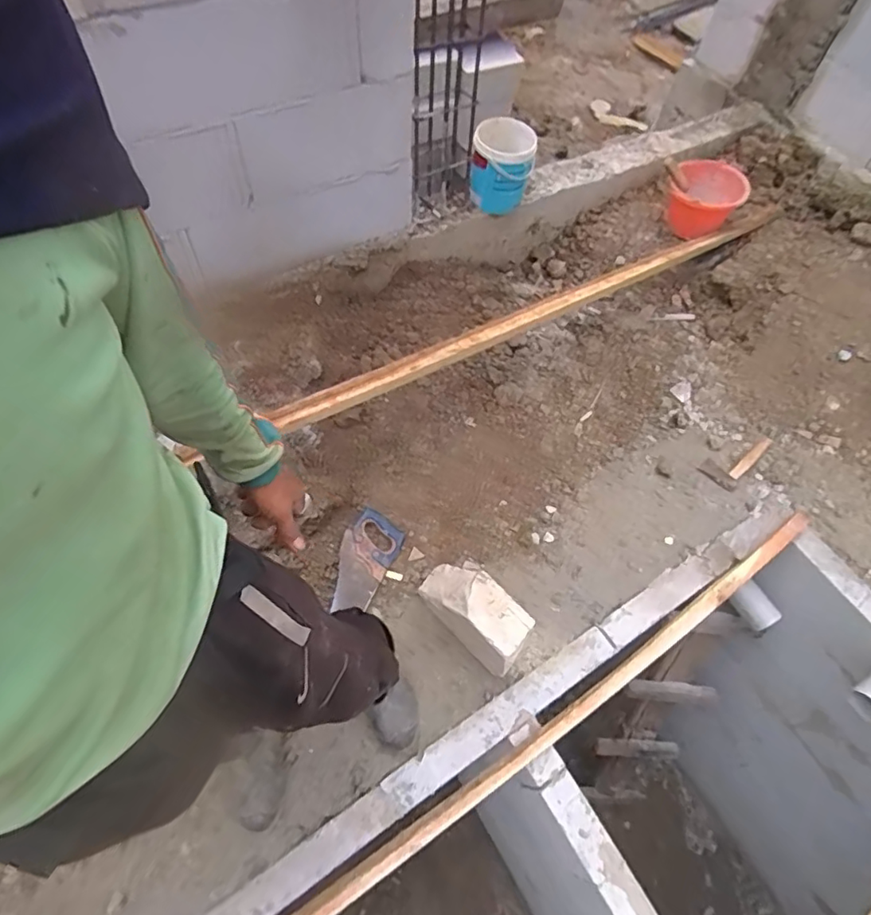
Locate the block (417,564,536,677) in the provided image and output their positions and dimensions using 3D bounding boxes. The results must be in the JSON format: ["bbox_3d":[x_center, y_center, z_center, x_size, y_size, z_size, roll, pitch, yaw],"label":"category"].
[{"bbox_3d":[0.082,0.328,1.190,0.101,0.182,0.264,-39,68,-23],"label":"block"}]

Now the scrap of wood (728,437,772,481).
[{"bbox_3d":[0.883,0.002,1.537,0.183,0.009,0.031,-36,67,-22],"label":"scrap of wood"}]

